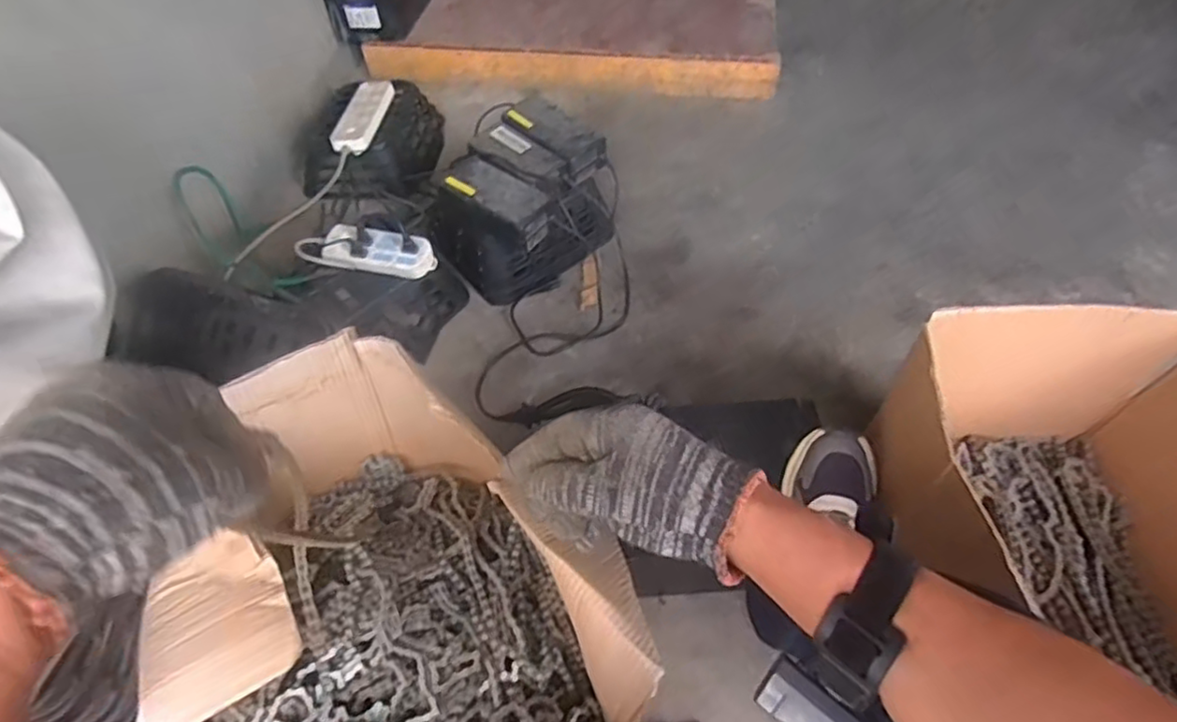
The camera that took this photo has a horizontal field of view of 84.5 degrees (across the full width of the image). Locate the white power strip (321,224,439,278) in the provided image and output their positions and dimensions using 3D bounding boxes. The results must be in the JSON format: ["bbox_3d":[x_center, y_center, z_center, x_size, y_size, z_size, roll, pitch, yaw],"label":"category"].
[{"bbox_3d":[-0.365,-0.192,1.140,0.185,0.029,0.077,11,75,1],"label":"white power strip"}]

